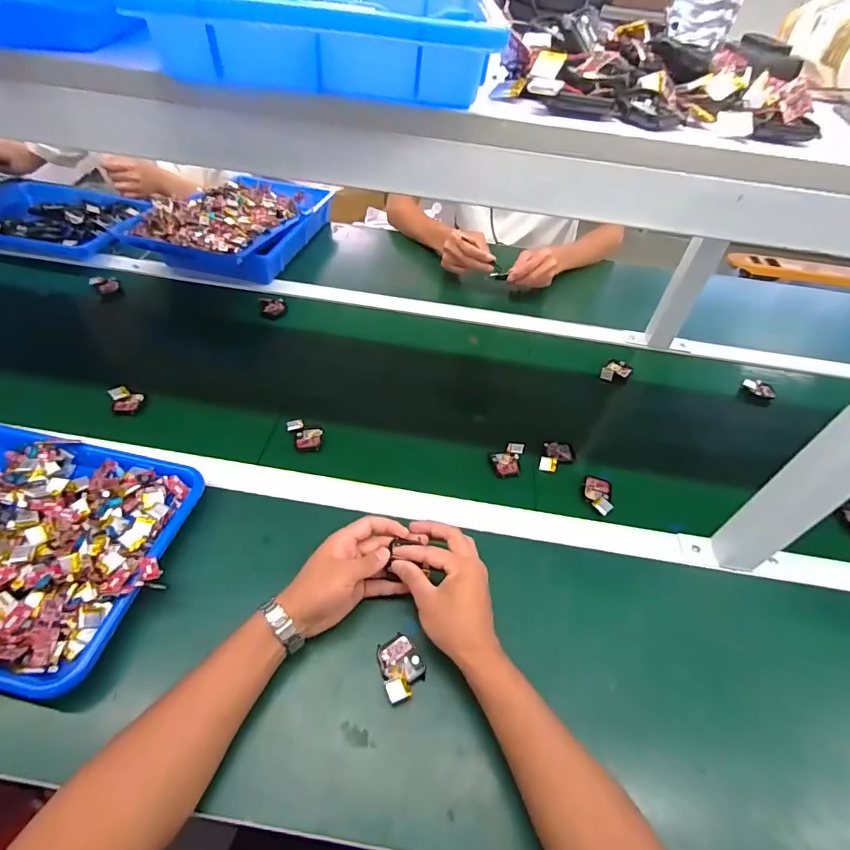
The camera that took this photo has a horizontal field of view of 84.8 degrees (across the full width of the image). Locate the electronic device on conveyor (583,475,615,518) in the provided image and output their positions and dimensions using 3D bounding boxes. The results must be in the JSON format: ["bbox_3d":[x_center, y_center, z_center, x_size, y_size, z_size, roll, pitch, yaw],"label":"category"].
[{"bbox_3d":[0.230,0.090,0.618,0.037,0.013,0.062,16,48,9],"label":"electronic device on conveyor"}]

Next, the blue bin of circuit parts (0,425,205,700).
[{"bbox_3d":[-0.445,0.109,0.489,0.346,0.067,0.262,12,47,6],"label":"blue bin of circuit parts"}]

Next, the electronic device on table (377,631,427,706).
[{"bbox_3d":[-0.024,0.235,0.454,0.044,0.012,0.053,-22,53,-24],"label":"electronic device on table"}]

